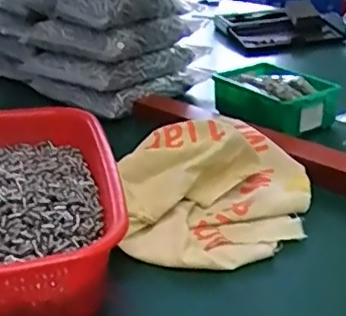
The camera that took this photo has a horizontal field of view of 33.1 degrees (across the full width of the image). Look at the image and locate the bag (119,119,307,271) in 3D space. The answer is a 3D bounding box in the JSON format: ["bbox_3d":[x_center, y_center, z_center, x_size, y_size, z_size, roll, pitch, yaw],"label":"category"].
[{"bbox_3d":[0.042,0.018,0.544,0.173,0.072,0.199,0,26,4],"label":"bag"}]

